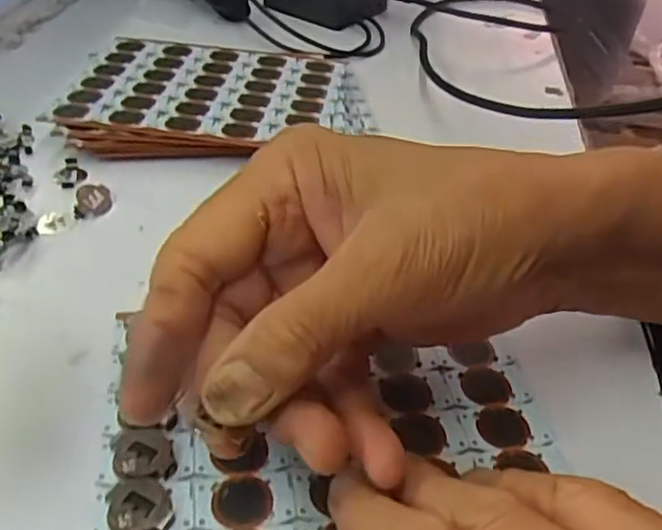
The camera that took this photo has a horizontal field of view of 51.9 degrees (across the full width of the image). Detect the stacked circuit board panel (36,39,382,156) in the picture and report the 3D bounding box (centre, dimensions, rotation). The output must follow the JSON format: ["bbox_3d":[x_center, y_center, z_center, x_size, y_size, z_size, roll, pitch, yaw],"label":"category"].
[{"bbox_3d":[-0.063,-0.094,0.392,0.163,0.017,0.120,3,40,-3],"label":"stacked circuit board panel"}]

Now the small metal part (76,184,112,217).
[{"bbox_3d":[-0.111,-0.030,0.318,0.015,0.008,0.017,-6,41,-15],"label":"small metal part"}]

